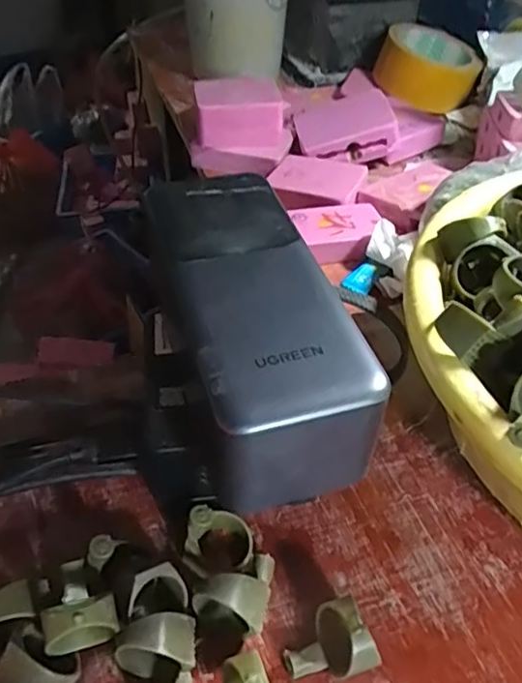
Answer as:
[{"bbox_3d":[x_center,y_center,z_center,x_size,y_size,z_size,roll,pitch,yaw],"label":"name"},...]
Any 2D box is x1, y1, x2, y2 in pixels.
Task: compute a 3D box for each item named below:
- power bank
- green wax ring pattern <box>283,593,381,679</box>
[{"bbox_3d":[-0.004,-0.006,0.218,0.057,0.048,0.131,-13,46,-12],"label":"power bank"},{"bbox_3d":[0.022,0.103,0.203,0.028,0.026,0.021,-11,46,-13],"label":"green wax ring pattern"}]

